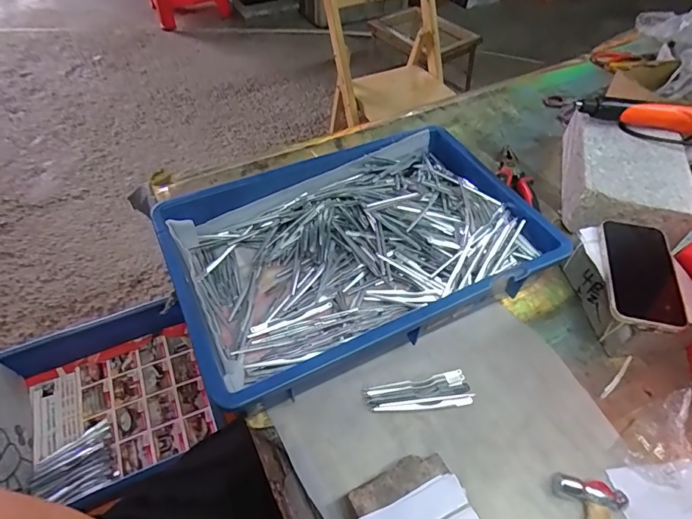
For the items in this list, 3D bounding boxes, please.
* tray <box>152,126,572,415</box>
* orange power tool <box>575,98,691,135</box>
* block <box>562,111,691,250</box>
[{"bbox_3d":[0.022,-0.015,0.555,0.422,0.074,0.277,-21,54,-18],"label":"tray"},{"bbox_3d":[0.455,-0.214,0.657,0.209,0.033,0.038,7,51,3],"label":"orange power tool"},{"bbox_3d":[0.406,-0.126,0.650,0.146,0.075,0.227,14,51,9],"label":"block"}]

